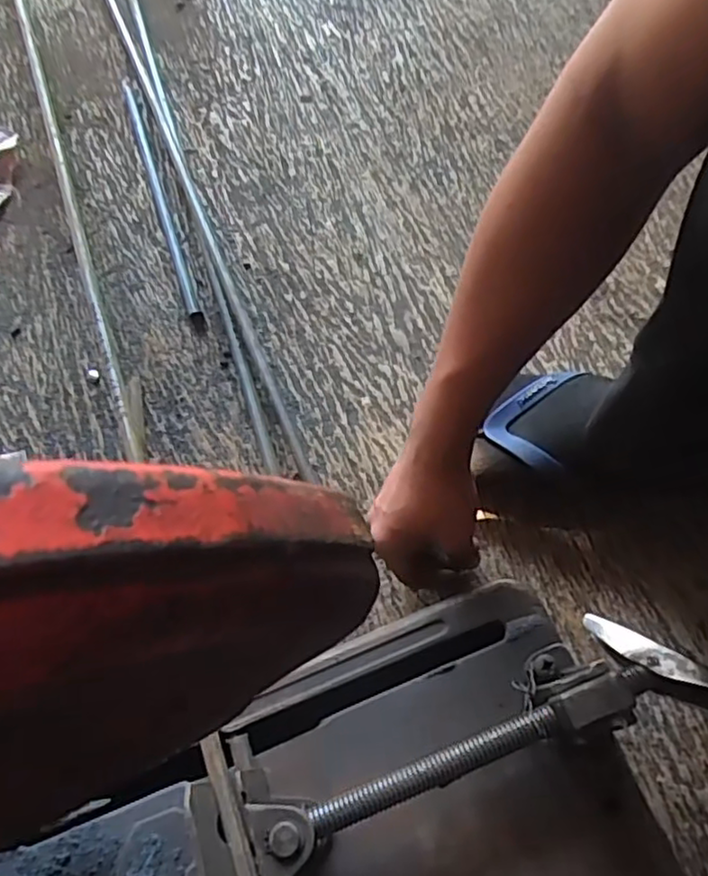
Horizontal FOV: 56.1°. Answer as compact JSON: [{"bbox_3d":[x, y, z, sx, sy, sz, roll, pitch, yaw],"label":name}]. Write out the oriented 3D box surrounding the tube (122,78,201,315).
[{"bbox_3d":[-0.209,-0.267,0.710,0.013,0.013,0.338,-17,65,-7],"label":"tube"}]

